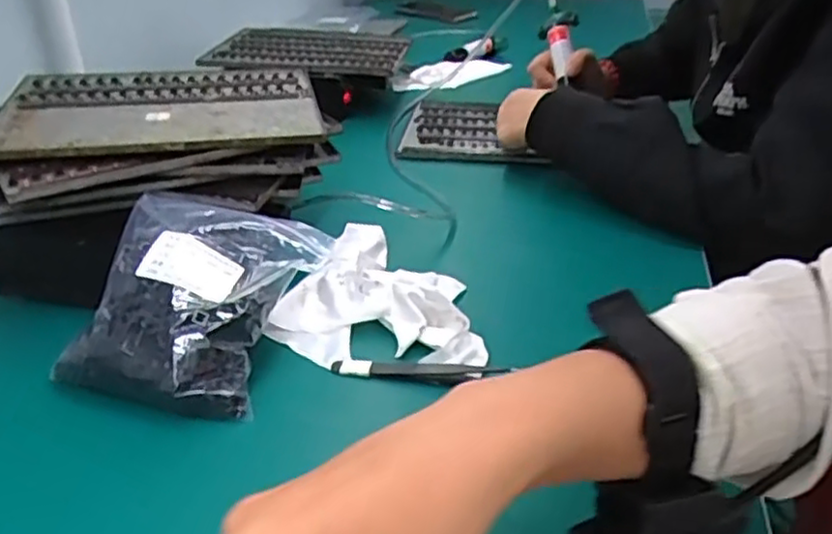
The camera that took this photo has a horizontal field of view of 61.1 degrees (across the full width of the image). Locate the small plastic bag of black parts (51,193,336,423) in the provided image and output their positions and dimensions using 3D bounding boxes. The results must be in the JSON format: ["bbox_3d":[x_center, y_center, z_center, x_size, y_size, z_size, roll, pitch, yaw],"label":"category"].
[{"bbox_3d":[-0.146,0.018,0.473,0.125,0.076,0.146,8,32,12],"label":"small plastic bag of black parts"}]

